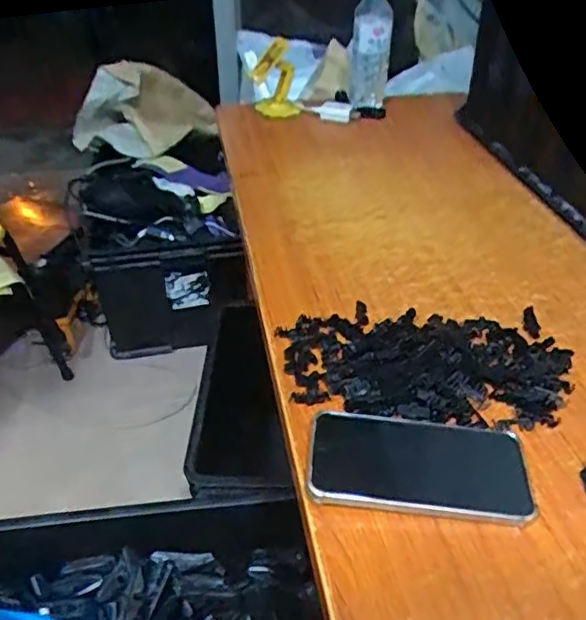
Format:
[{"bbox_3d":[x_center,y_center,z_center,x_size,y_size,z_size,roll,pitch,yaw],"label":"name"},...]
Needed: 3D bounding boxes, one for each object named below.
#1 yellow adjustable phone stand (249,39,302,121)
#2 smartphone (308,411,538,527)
[{"bbox_3d":[-0.036,-0.448,1.149,0.089,0.113,0.119,-2,37,-1],"label":"yellow adjustable phone stand"},{"bbox_3d":[0.097,0.120,0.461,0.166,0.010,0.083,6,43,1],"label":"smartphone"}]

